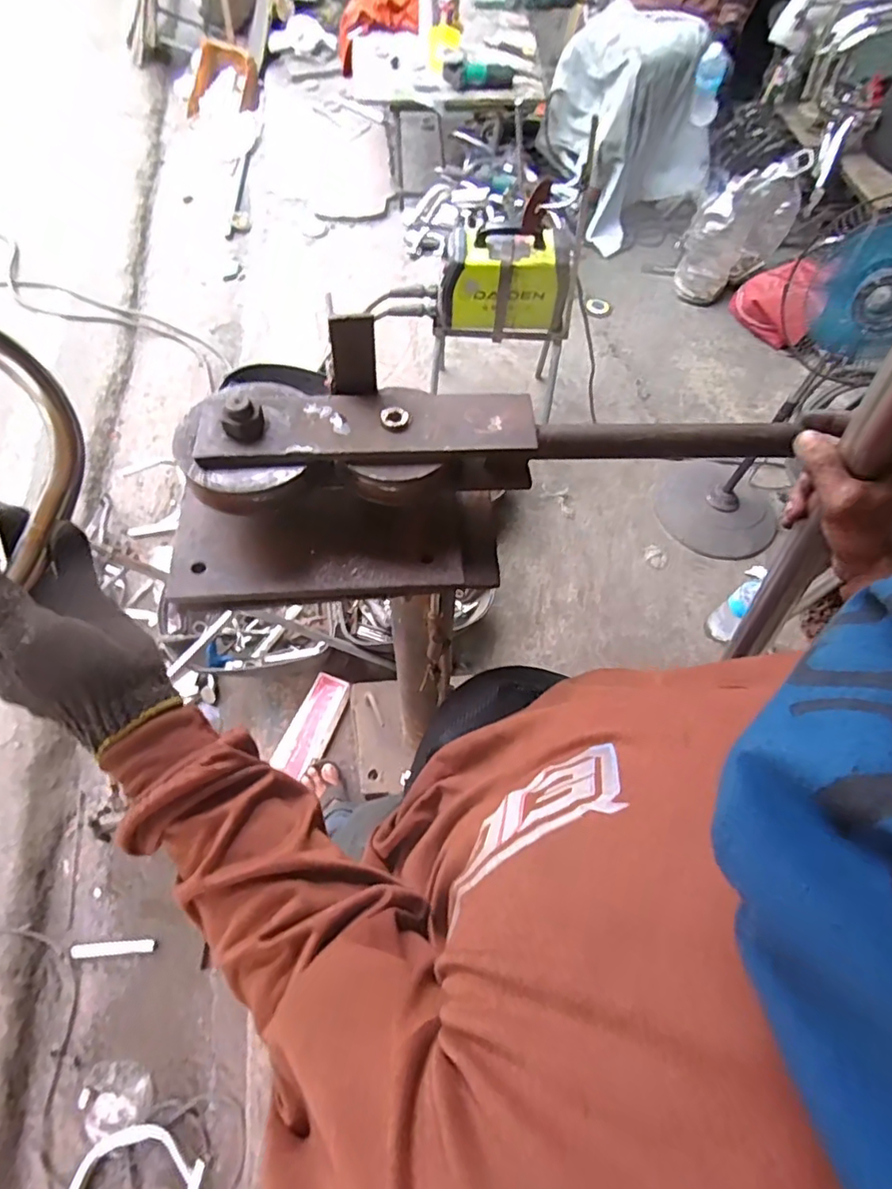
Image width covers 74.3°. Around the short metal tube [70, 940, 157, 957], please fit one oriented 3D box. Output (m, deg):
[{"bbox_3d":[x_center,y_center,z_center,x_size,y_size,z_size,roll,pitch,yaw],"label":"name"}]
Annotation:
[{"bbox_3d":[-0.710,0.758,1.260,0.163,0.016,0.022,5,64,-15],"label":"short metal tube"}]

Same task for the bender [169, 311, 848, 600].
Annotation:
[{"bbox_3d":[0.028,-0.119,0.520,0.541,0.135,0.188,-7,65,-4],"label":"bender"}]

